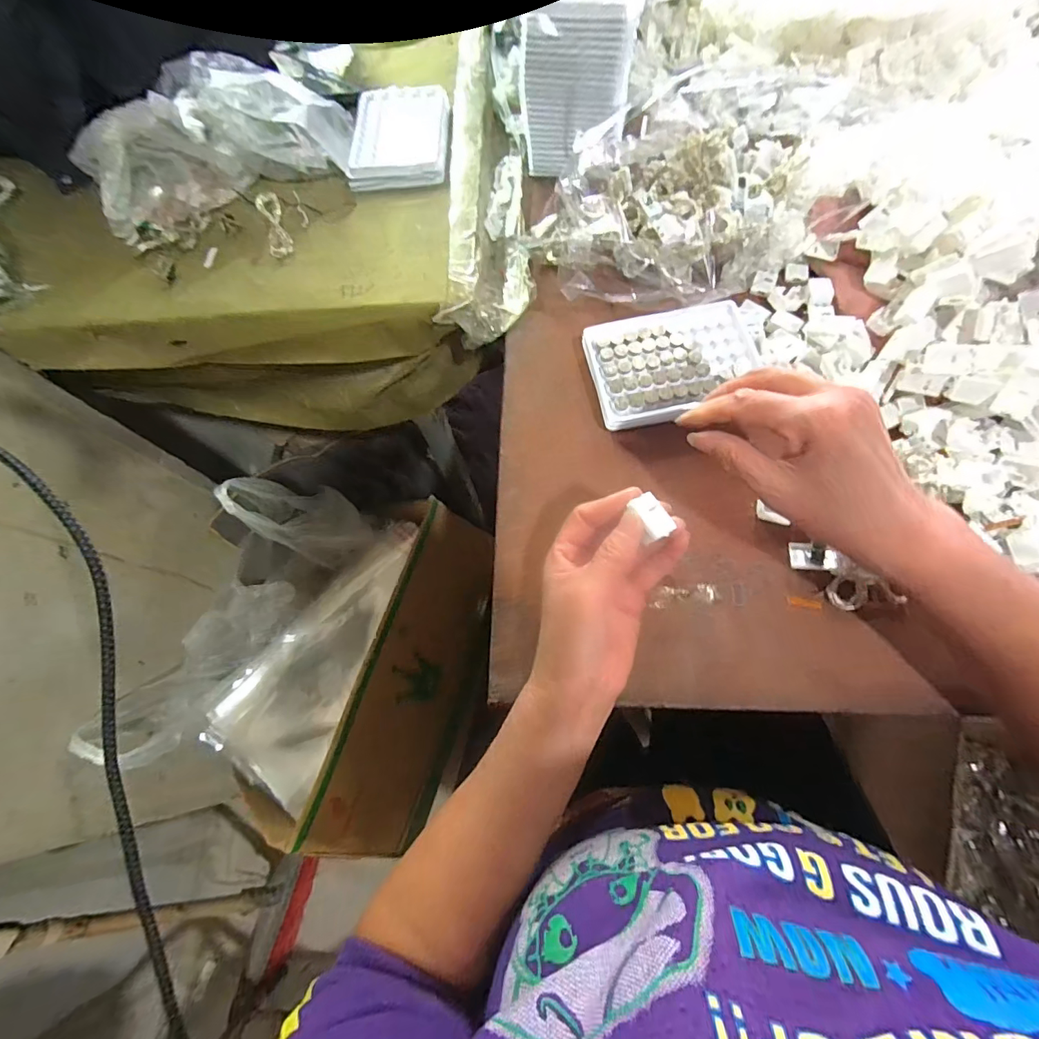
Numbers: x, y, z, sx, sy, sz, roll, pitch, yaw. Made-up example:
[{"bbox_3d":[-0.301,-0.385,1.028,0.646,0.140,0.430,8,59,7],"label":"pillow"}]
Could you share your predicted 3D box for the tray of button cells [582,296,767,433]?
[{"bbox_3d":[0.126,-0.129,0.380,0.132,0.014,0.094,-12,69,-2],"label":"tray of button cells"}]

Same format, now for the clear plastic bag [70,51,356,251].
[{"bbox_3d":[-0.292,-0.359,0.438,0.249,0.079,0.102,-21,68,-3],"label":"clear plastic bag"}]

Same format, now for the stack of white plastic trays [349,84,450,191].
[{"bbox_3d":[-0.121,-0.391,0.476,0.094,0.017,0.139,-1,68,4],"label":"stack of white plastic trays"}]

